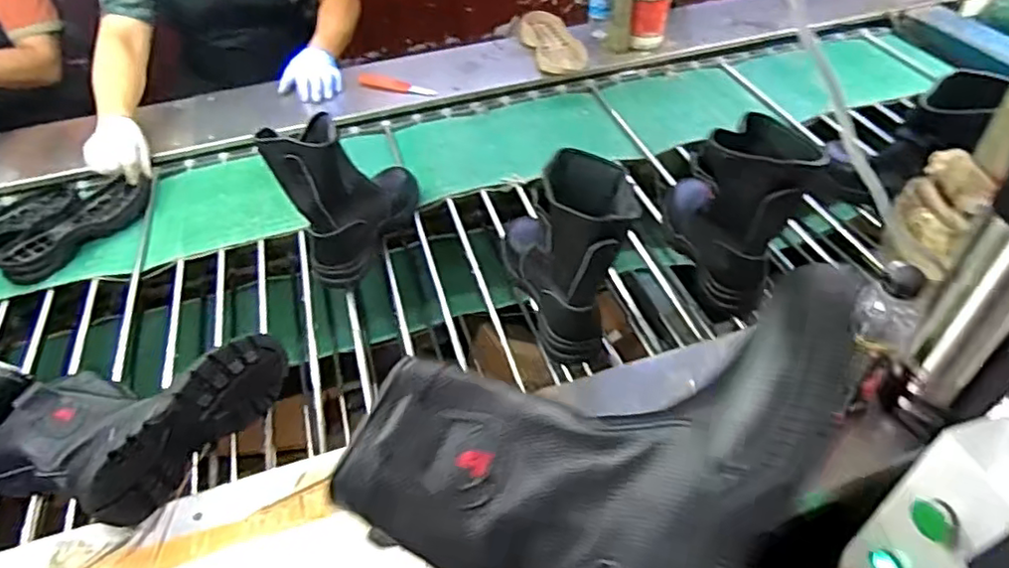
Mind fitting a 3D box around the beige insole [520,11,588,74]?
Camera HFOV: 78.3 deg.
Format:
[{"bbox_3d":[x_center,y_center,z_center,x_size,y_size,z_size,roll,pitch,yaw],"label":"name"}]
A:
[{"bbox_3d":[0.112,-0.614,1.554,0.127,0.026,0.332,-11,46,-5],"label":"beige insole"}]

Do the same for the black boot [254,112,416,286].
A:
[{"bbox_3d":[-0.264,-0.180,1.026,0.117,0.255,0.262,13,49,18],"label":"black boot"}]

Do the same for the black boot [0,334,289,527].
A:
[{"bbox_3d":[-0.485,0.155,0.816,0.251,0.112,0.271,13,49,18],"label":"black boot"}]

